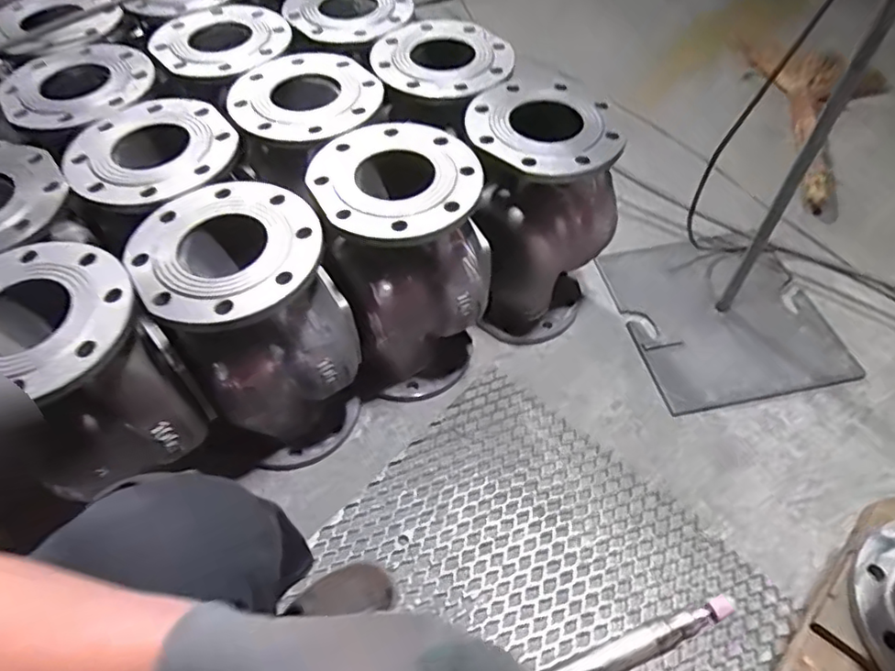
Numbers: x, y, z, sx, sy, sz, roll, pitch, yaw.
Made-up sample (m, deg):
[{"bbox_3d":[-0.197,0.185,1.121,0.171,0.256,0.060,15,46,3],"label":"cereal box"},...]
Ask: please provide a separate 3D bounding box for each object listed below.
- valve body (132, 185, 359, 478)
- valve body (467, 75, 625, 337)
[{"bbox_3d":[-0.241,0.007,0.838,0.204,0.383,0.204,-22,57,-15],"label":"valve body"},{"bbox_3d":[0.143,-0.177,0.973,0.200,0.389,0.203,-9,54,-6],"label":"valve body"}]

